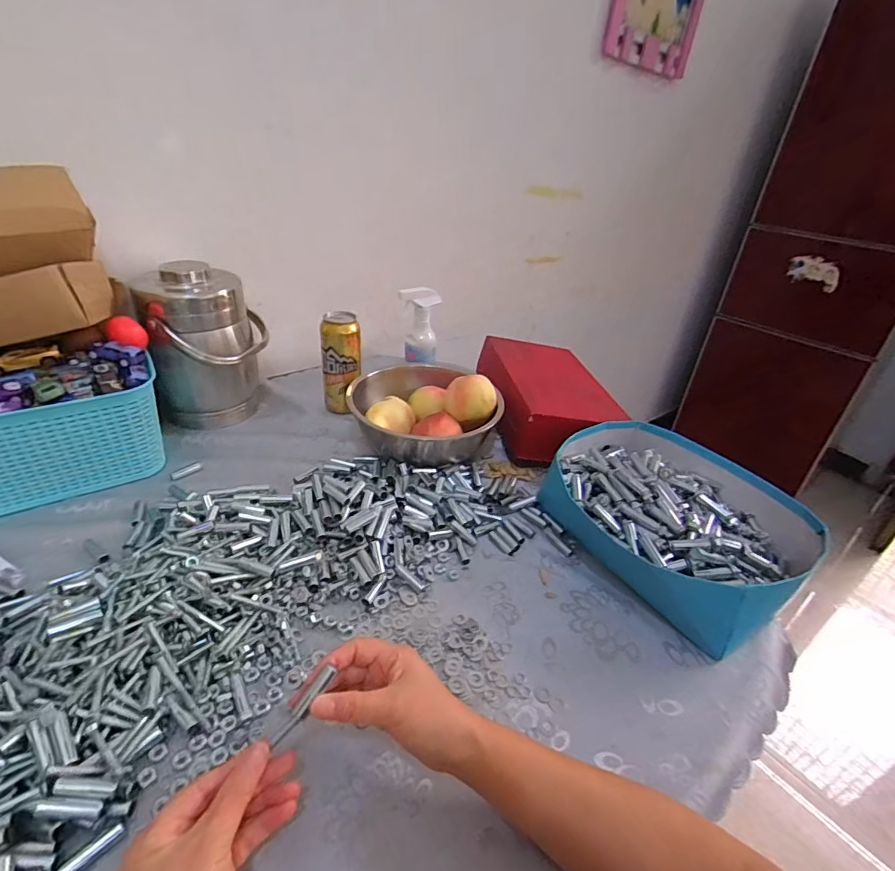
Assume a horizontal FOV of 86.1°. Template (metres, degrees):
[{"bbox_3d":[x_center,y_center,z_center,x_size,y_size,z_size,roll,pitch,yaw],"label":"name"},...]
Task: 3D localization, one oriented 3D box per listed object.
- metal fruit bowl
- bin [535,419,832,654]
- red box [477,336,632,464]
[{"bbox_3d":[-0.034,-0.032,0.751,0.228,0.111,0.176,-14,38,-28],"label":"metal fruit bowl"},{"bbox_3d":[0.278,0.099,0.620,0.258,0.102,0.313,-17,39,-31],"label":"bin"},{"bbox_3d":[0.176,-0.070,0.856,0.189,0.102,0.297,-1,33,-10],"label":"red box"}]

